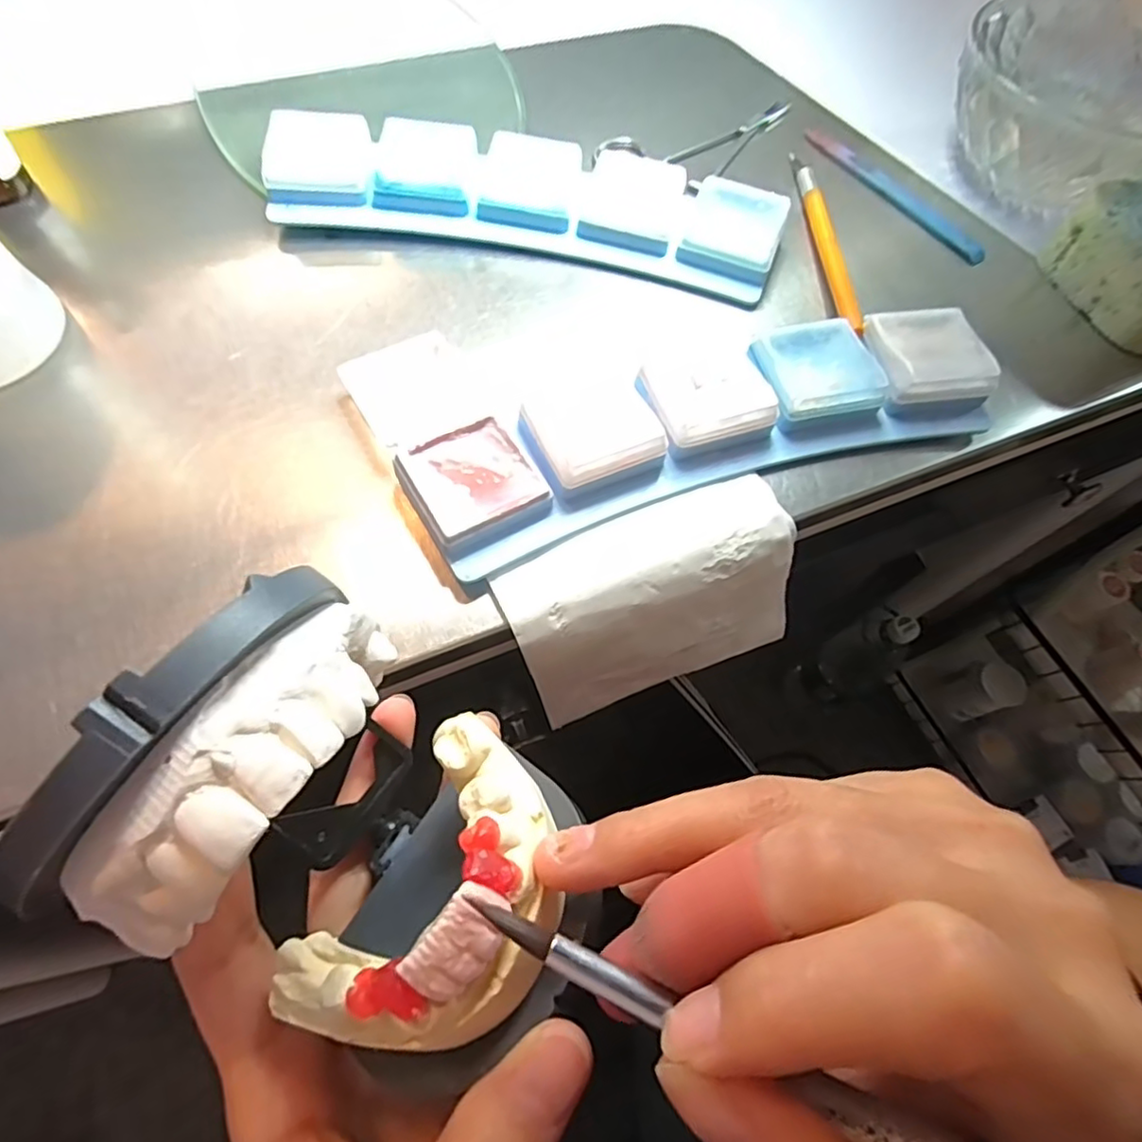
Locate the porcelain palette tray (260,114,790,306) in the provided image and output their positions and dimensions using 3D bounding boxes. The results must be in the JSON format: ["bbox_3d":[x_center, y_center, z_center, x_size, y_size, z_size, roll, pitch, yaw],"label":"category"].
[{"bbox_3d":[-0.018,-0.167,0.276,0.220,0.028,0.059,9,65,1],"label":"porcelain palette tray"}]

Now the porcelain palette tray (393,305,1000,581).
[{"bbox_3d":[0.053,-0.055,0.227,0.221,0.018,0.061,-15,67,-10],"label":"porcelain palette tray"}]

